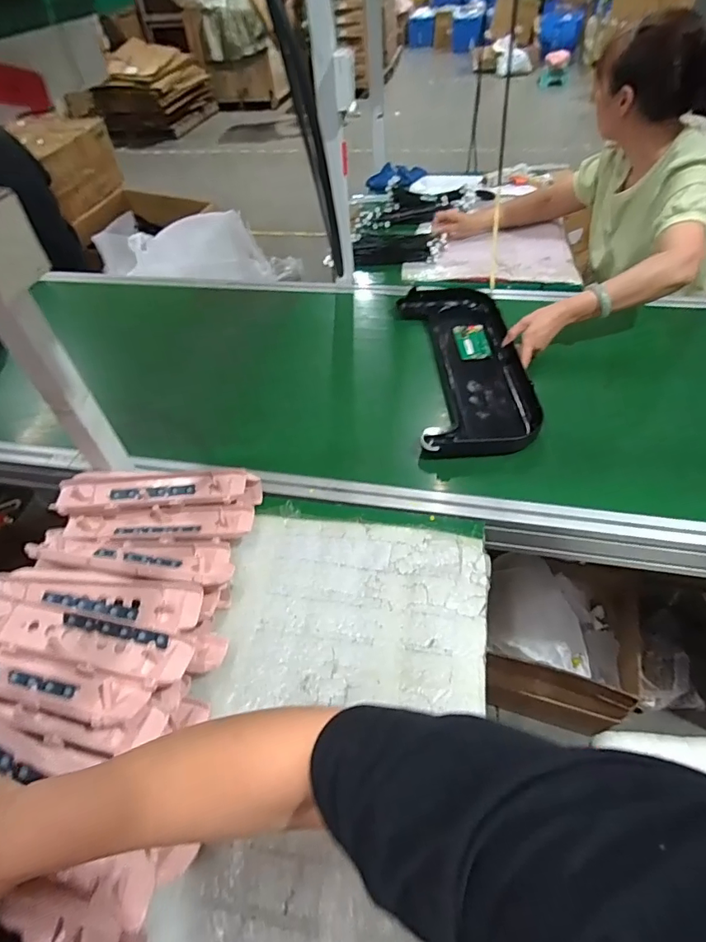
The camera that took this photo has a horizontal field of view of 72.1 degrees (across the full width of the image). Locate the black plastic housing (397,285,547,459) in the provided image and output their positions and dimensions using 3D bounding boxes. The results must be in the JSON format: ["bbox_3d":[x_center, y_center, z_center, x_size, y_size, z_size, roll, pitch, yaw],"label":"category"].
[{"bbox_3d":[0.217,-0.219,0.948,0.196,0.038,0.501,-4,49,2],"label":"black plastic housing"}]

